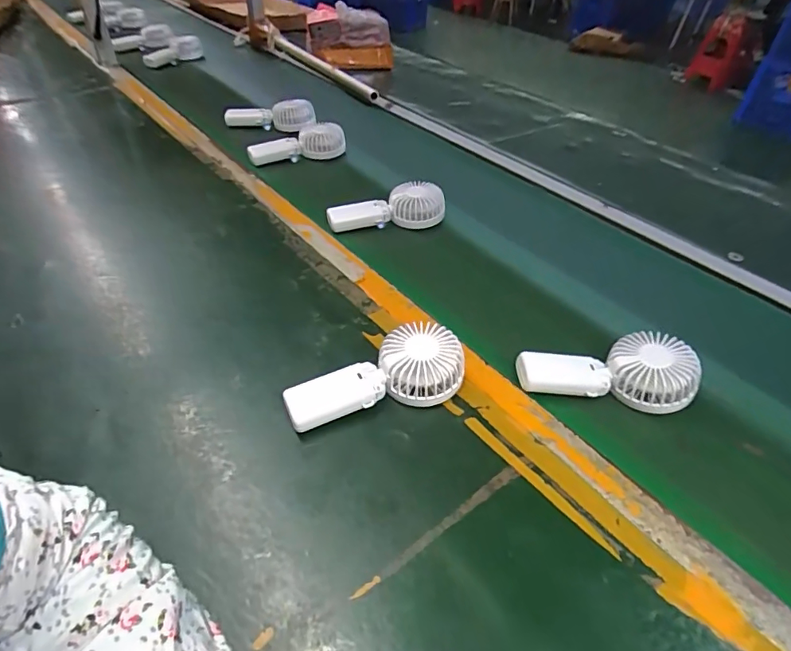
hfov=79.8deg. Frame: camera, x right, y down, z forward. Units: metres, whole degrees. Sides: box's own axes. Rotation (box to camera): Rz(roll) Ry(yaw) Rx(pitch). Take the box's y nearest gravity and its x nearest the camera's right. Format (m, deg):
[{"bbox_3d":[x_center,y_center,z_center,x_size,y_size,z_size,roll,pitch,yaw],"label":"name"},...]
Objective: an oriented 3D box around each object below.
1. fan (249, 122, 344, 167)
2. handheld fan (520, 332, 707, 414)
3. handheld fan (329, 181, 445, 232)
[{"bbox_3d":[-0.193,-0.359,0.926,0.194,0.041,0.078,-19,49,-22],"label":"fan"},{"bbox_3d":[0.227,0.042,0.510,0.179,0.054,0.075,10,45,5],"label":"handheld fan"},{"bbox_3d":[-0.013,-0.188,0.749,0.184,0.046,0.067,-8,46,-13],"label":"handheld fan"}]

